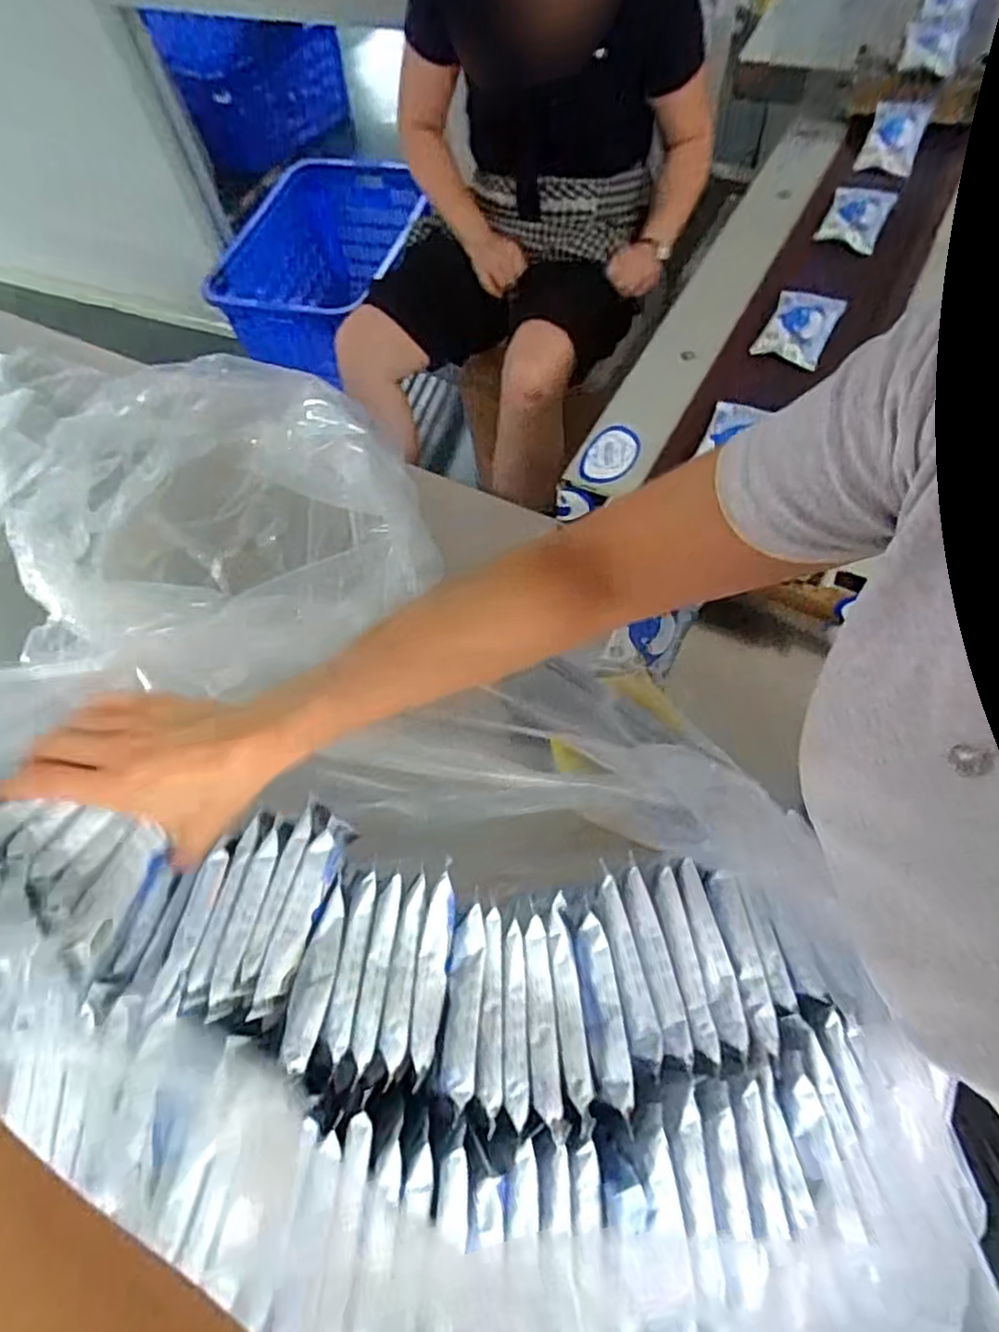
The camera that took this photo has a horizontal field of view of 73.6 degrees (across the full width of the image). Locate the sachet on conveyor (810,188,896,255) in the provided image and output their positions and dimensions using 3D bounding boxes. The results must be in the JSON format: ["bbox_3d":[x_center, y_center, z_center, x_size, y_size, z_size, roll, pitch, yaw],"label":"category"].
[{"bbox_3d":[0.512,-0.648,0.954,0.081,0.022,0.128,26,67,14],"label":"sachet on conveyor"}]

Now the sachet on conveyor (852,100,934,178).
[{"bbox_3d":[0.599,-0.805,1.018,0.083,0.018,0.101,15,104,3],"label":"sachet on conveyor"}]

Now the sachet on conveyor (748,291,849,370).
[{"bbox_3d":[0.389,-0.440,0.863,0.080,0.023,0.110,26,67,14],"label":"sachet on conveyor"}]

